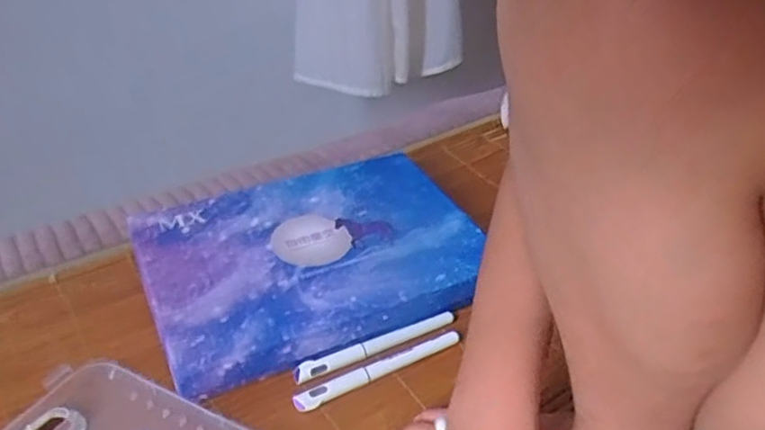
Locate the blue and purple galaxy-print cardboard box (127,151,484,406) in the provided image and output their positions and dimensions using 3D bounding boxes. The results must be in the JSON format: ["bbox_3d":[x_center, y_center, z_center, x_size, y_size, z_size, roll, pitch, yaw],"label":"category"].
[{"bbox_3d":[-0.055,0.030,0.518,0.258,0.024,0.179,-16,43,-22],"label":"blue and purple galaxy-print cardboard box"}]

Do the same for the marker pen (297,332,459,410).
[{"bbox_3d":[-0.002,0.108,0.449,0.128,0.007,0.013,-18,72,-26],"label":"marker pen"}]

